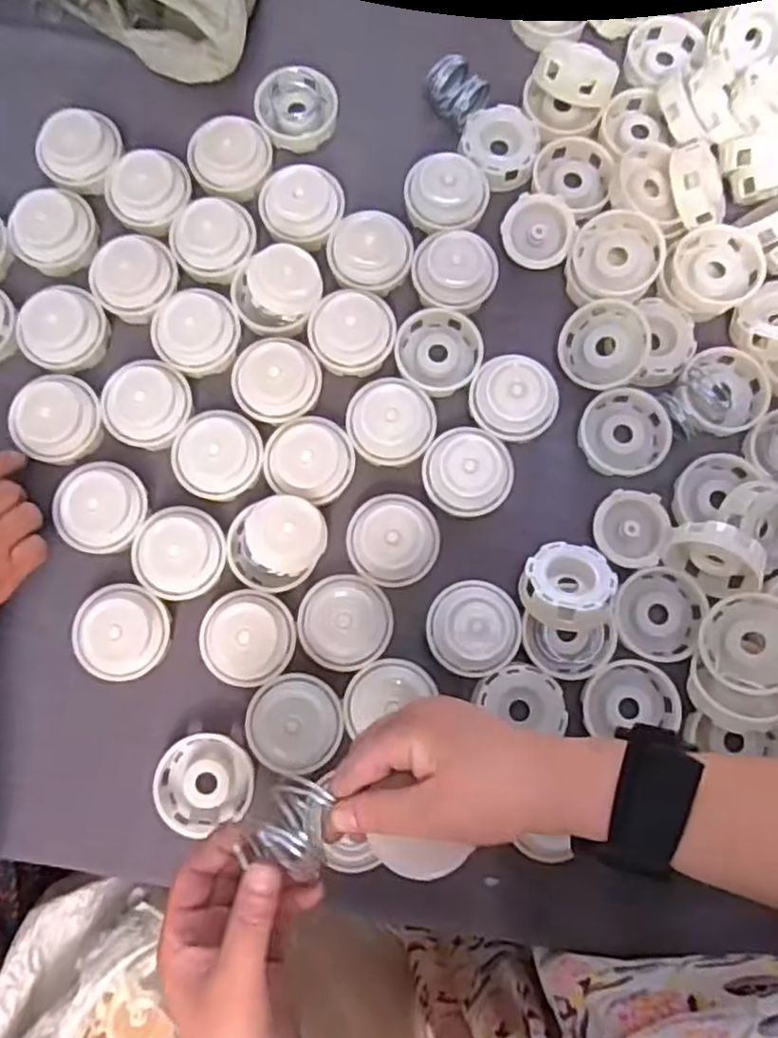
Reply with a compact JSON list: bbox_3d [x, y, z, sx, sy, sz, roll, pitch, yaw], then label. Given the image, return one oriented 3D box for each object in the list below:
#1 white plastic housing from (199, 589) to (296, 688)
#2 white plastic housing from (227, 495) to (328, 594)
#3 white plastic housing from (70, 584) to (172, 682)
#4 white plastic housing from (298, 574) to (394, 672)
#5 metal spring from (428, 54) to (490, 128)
[{"bbox_3d":[-0.095,0.080,0.486,0.060,0.025,0.061,4,80,2],"label":"white plastic housing"},{"bbox_3d":[-0.073,0.018,0.504,0.069,0.044,0.059,-17,80,-2],"label":"white plastic housing"},{"bbox_3d":[-0.183,0.077,0.495,0.062,0.029,0.063,0,80,1],"label":"white plastic housing"},{"bbox_3d":[-0.030,0.068,0.482,0.062,0.025,0.061,0,80,1],"label":"white plastic housing"},{"bbox_3d":[0.050,-0.331,0.565,0.041,0.033,0.037,-45,82,-6],"label":"metal spring"}]

